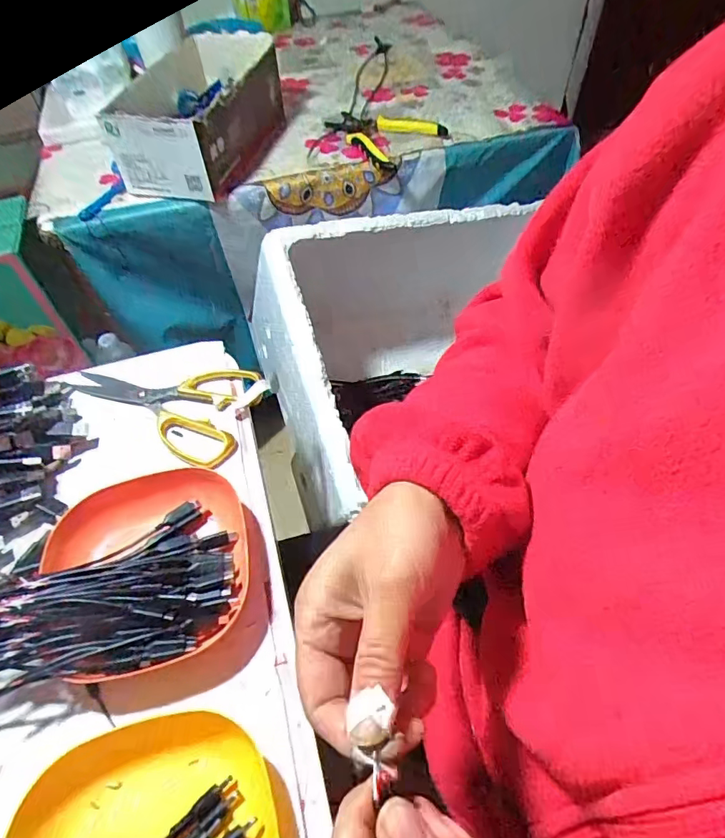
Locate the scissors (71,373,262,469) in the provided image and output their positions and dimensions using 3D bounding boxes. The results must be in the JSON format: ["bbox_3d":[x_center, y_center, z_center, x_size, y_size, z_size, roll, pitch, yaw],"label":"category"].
[{"bbox_3d":[-0.183,-0.016,0.456,0.175,0.019,0.095,14,56,12],"label":"scissors"}]

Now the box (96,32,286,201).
[{"bbox_3d":[-0.204,-0.383,0.640,0.140,0.096,0.221,12,55,11],"label":"box"}]

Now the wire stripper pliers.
[{"bbox_3d":[0.029,-0.408,0.696,0.118,0.018,0.140,-32,59,-19],"label":"wire stripper pliers"}]

